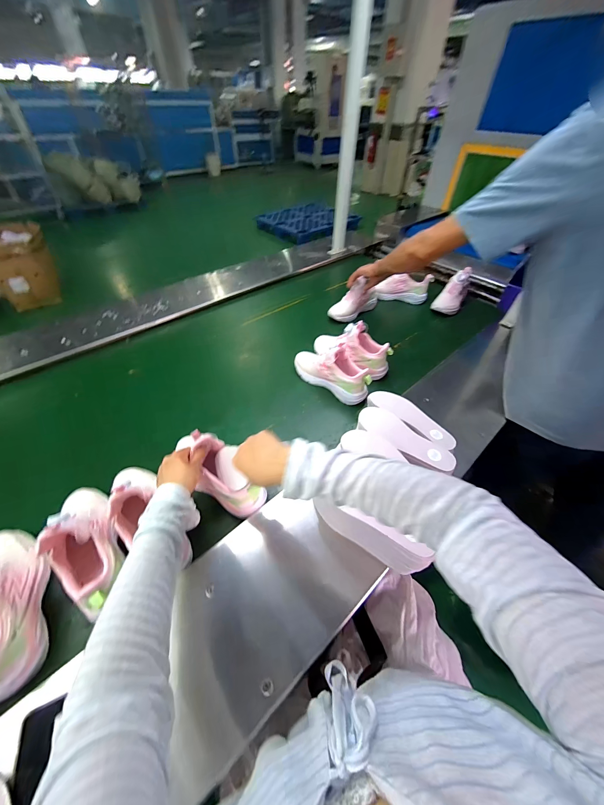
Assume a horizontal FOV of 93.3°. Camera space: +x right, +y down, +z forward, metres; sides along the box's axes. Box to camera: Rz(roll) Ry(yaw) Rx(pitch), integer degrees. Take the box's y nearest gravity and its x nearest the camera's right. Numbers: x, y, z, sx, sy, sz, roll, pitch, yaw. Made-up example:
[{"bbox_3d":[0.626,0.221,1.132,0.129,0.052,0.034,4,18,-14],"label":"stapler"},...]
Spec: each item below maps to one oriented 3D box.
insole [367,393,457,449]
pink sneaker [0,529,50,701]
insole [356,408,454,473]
[{"bbox_3d":[0.245,0.028,0.636,0.205,0.013,0.062,36,59,27],"label":"insole"},{"bbox_3d":[-0.481,0.301,0.432,0.088,0.123,0.248,-23,53,-18],"label":"pink sneaker"},{"bbox_3d":[0.216,0.072,0.603,0.207,0.017,0.060,34,58,26],"label":"insole"}]

